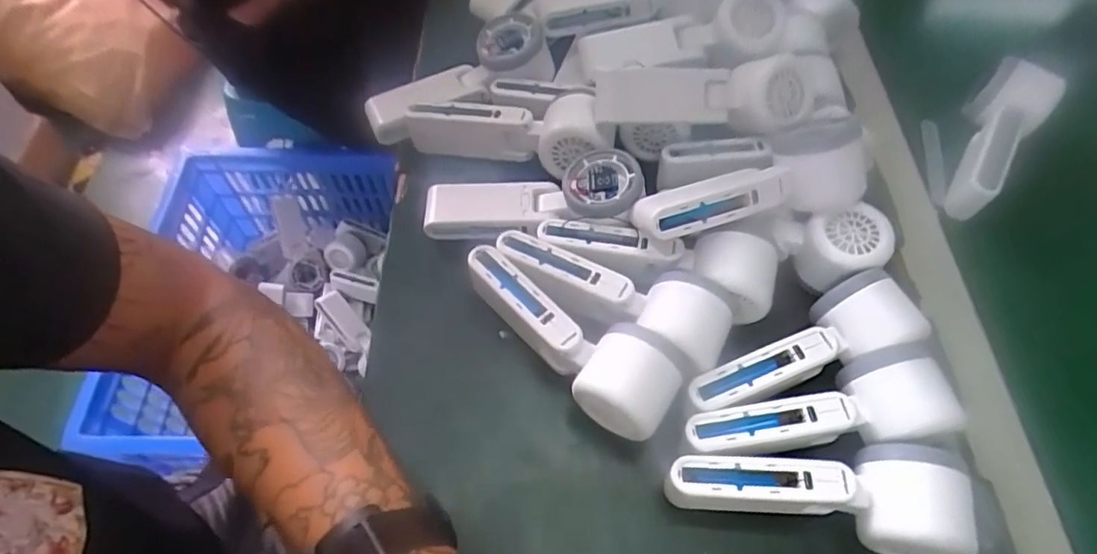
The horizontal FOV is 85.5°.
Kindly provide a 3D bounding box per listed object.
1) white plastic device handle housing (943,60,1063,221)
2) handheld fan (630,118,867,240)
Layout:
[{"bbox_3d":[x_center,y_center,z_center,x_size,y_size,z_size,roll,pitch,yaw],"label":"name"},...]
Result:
[{"bbox_3d":[0.372,-0.118,0.504,0.055,0.061,0.151,39,65,20],"label":"white plastic device handle housing"},{"bbox_3d":[0.145,-0.065,0.414,0.172,0.047,0.066,-21,62,-14],"label":"handheld fan"}]

